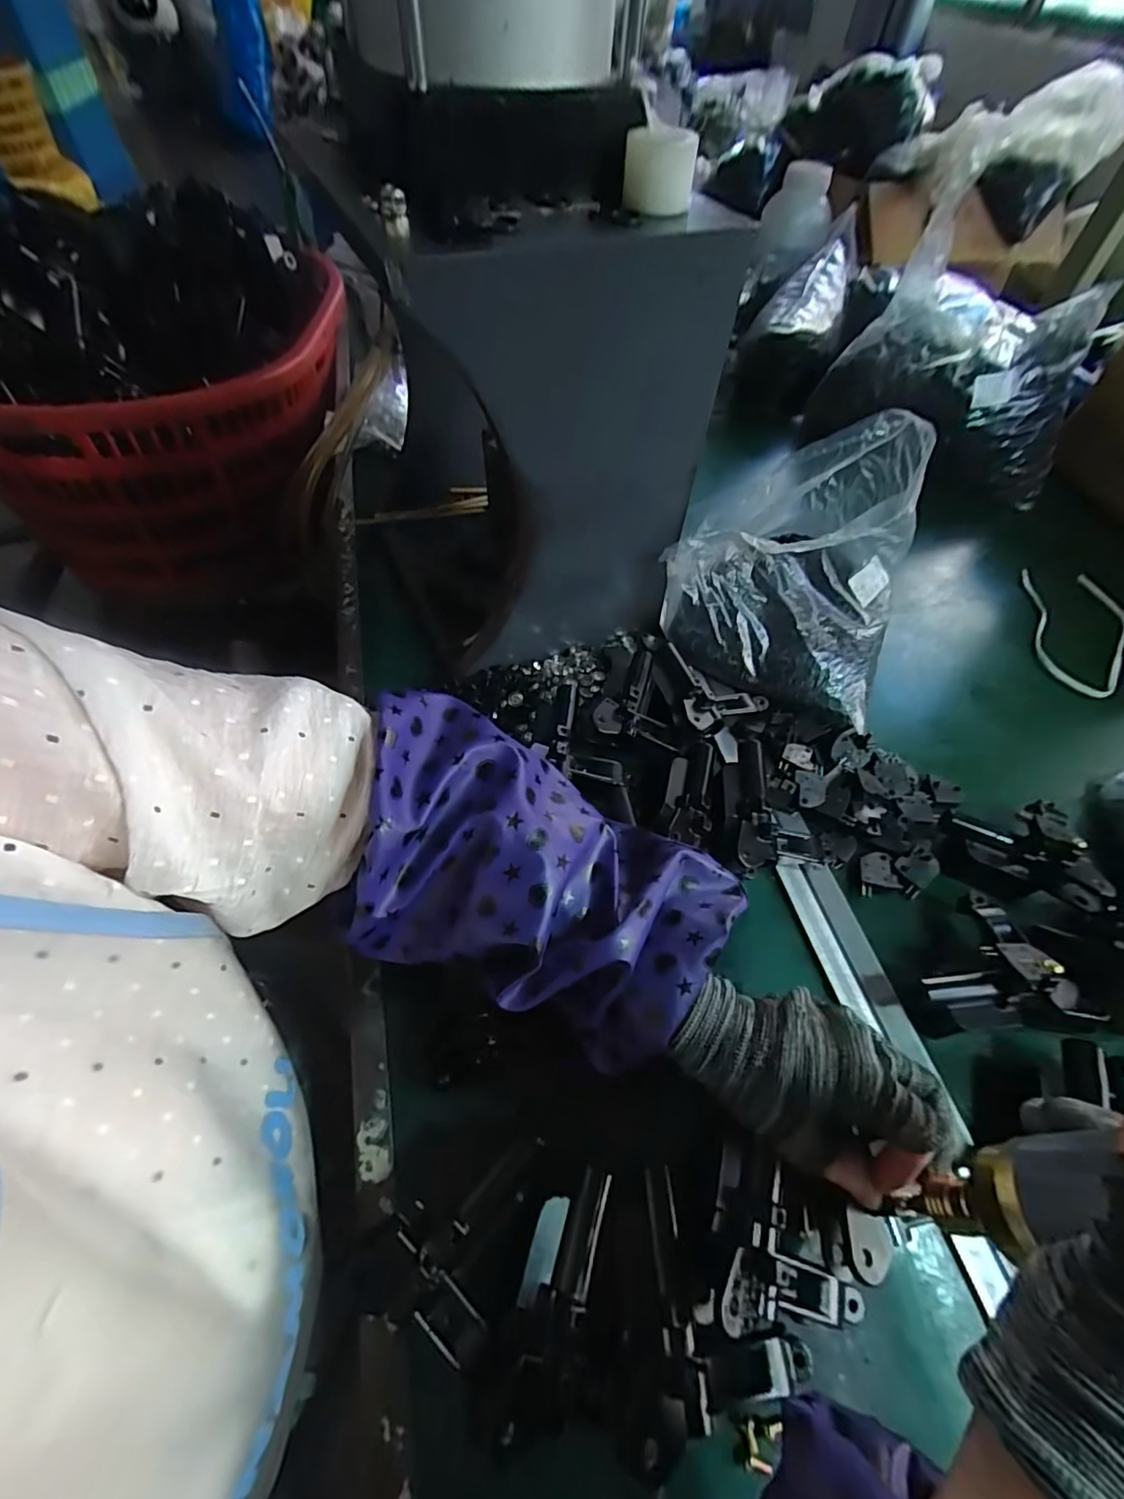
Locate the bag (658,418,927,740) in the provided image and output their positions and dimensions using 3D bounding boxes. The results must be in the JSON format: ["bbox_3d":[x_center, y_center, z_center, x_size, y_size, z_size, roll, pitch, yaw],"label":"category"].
[{"bbox_3d":[0.181,-0.140,0.445,0.185,0.175,0.127,17,56,8],"label":"bag"}]

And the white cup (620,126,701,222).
[{"bbox_3d":[0.049,-0.290,0.290,0.035,0.031,0.041,9,55,3],"label":"white cup"}]

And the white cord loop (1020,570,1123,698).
[{"bbox_3d":[0.515,-0.124,0.569,0.085,0.018,0.175,18,56,9],"label":"white cord loop"}]

